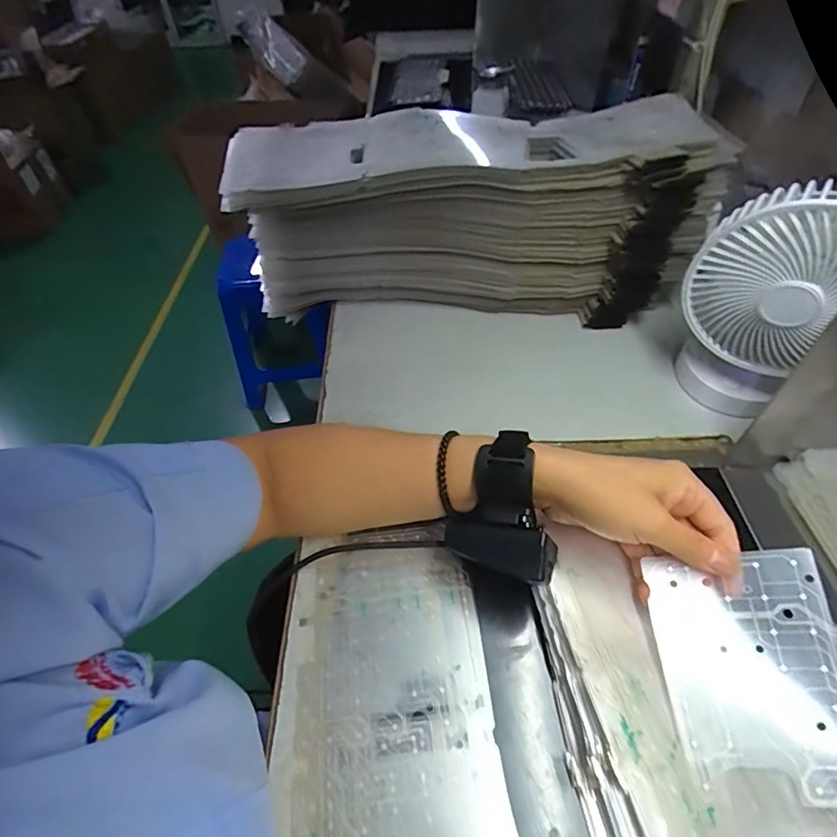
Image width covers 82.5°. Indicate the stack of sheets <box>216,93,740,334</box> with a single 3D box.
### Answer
[{"bbox_3d":[0.049,-0.206,0.508,0.464,0.161,0.149,-1,51,1],"label":"stack of sheets"}]

